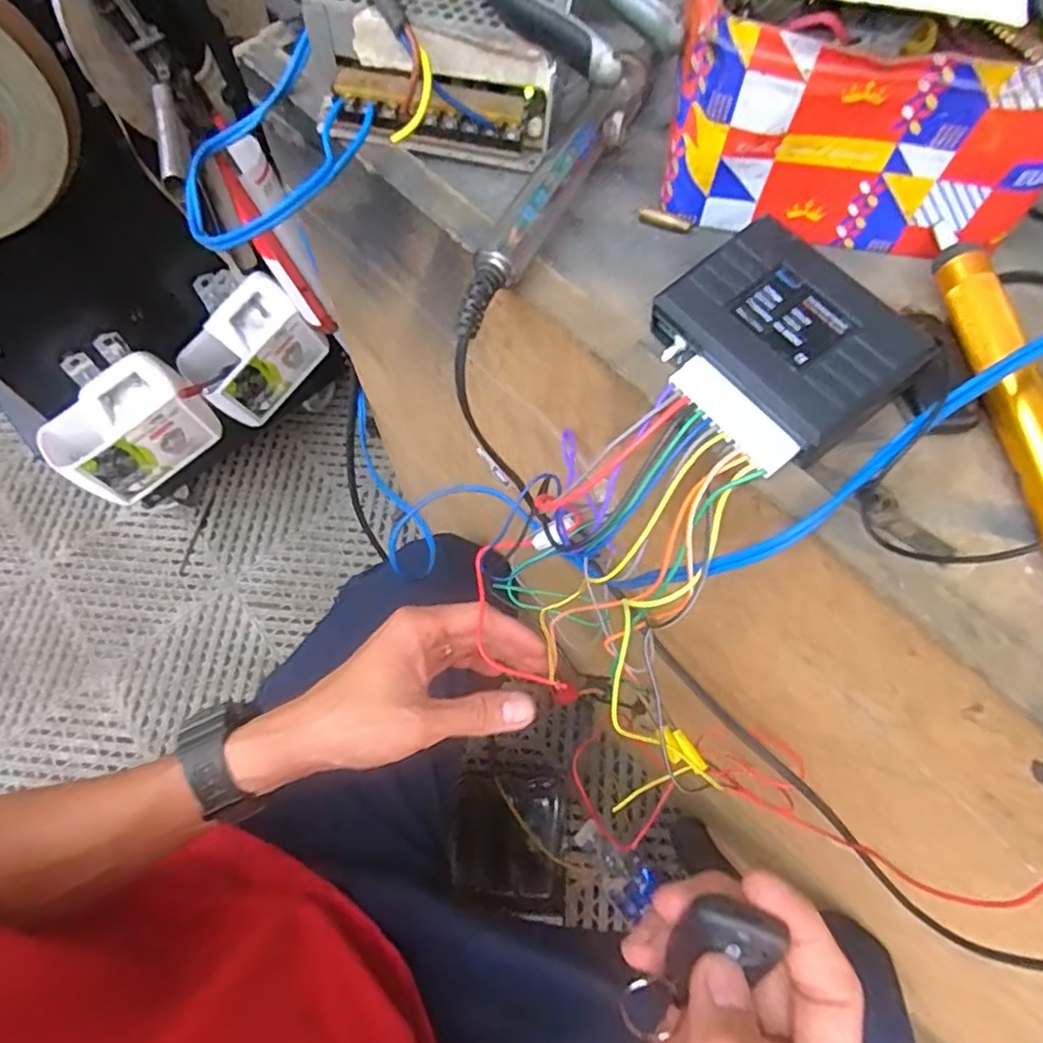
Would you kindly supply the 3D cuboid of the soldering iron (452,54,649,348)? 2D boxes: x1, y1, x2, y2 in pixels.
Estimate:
[{"bbox_3d":[0.016,-0.148,0.294,0.020,0.017,0.170,26,70,12],"label":"soldering iron"}]

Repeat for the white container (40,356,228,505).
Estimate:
[{"bbox_3d":[-0.421,-0.099,0.715,0.153,0.123,0.076,-39,71,-14],"label":"white container"}]

